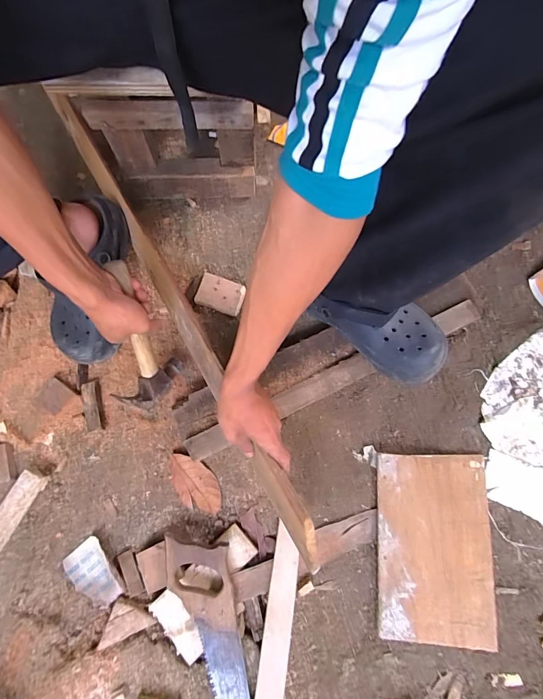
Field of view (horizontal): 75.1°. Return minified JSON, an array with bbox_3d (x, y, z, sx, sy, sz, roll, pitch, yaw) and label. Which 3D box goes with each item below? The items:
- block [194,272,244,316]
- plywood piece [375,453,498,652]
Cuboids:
[{"bbox_3d":[-0.092,-0.098,0.628,0.075,0.023,0.059,14,77,3],"label":"block"},{"bbox_3d":[0.252,0.301,0.547,0.172,0.016,0.260,3,76,0],"label":"plywood piece"}]

